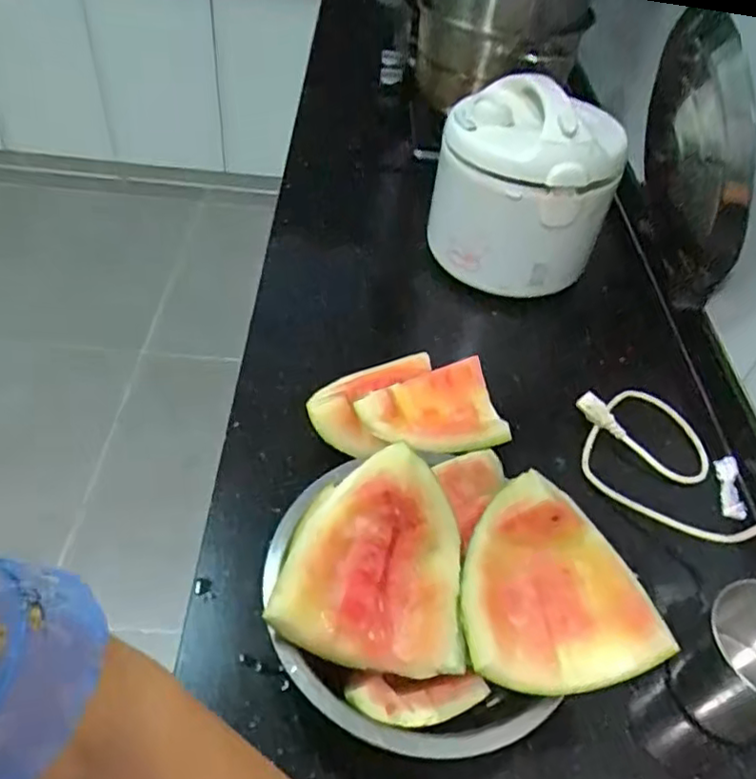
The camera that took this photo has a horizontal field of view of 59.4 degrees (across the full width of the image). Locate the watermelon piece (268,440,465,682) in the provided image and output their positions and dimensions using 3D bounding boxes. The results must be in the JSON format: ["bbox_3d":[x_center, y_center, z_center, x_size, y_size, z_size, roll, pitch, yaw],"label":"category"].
[{"bbox_3d":[0.002,0.132,0.533,0.142,0.081,0.152,13,47,5],"label":"watermelon piece"}]

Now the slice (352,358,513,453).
[{"bbox_3d":[0.052,0.020,0.699,0.148,0.031,0.107,-7,48,-14],"label":"slice"}]

